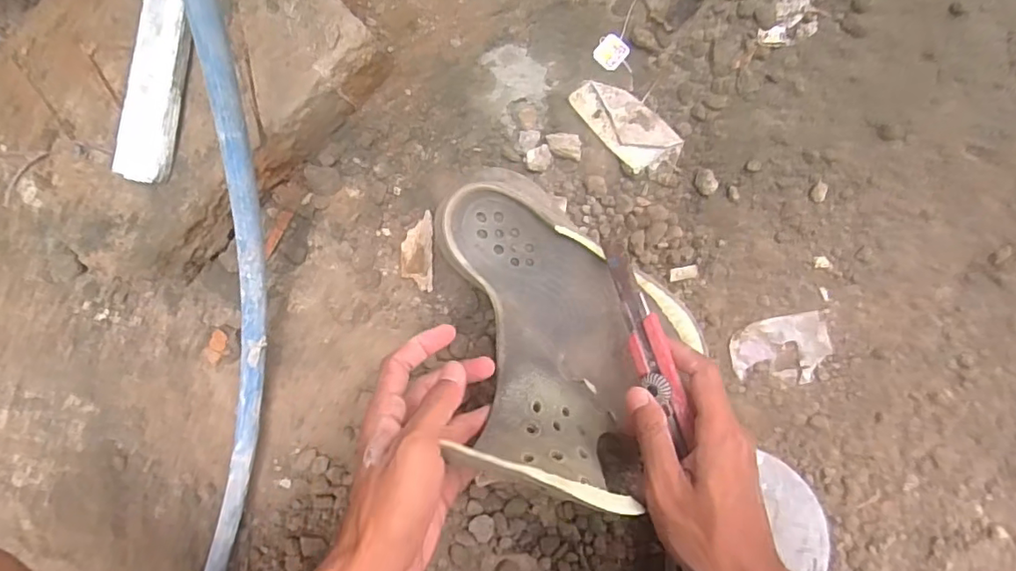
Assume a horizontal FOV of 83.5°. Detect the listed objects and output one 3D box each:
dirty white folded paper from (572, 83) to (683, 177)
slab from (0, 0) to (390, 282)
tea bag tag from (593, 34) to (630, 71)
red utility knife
[{"bbox_3d":[0.096,-0.131,0.469,0.097,0.010,0.045,41,94,4],"label":"dirty white folded paper"},{"bbox_3d":[-0.255,-0.154,0.444,0.209,0.082,0.269,43,94,2],"label":"slab"},{"bbox_3d":[0.085,-0.192,0.467,0.024,0.004,0.024,39,94,4],"label":"tea bag tag"},{"bbox_3d":[0.096,0.038,0.395,0.024,0.015,0.147,-20,85,5],"label":"red utility knife"}]

